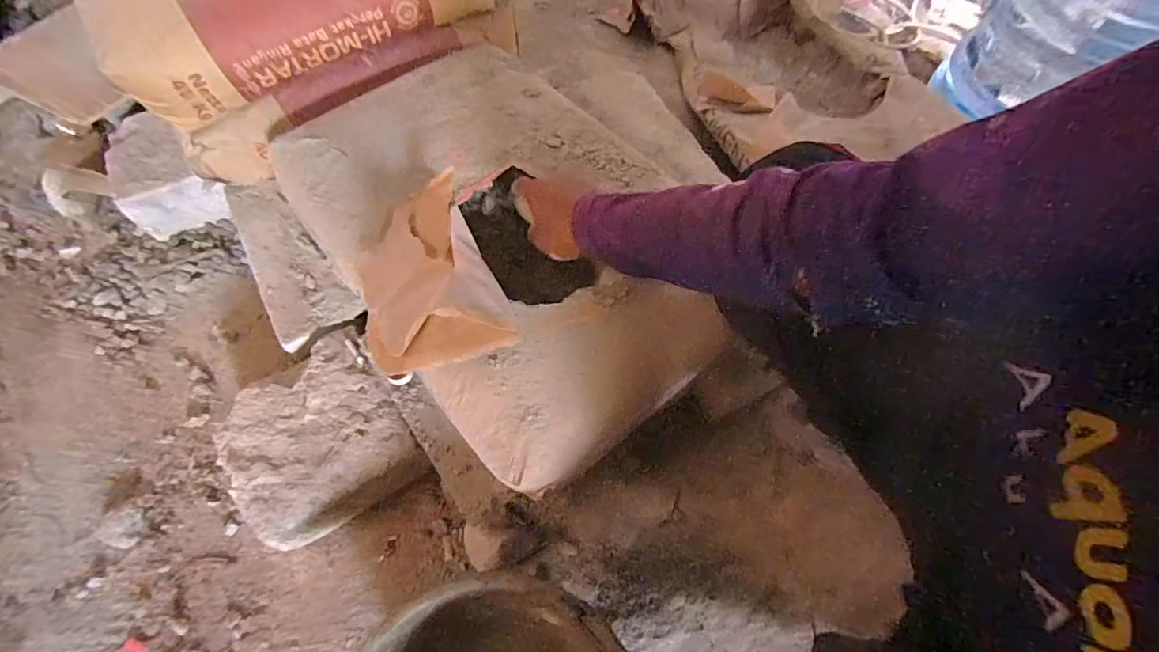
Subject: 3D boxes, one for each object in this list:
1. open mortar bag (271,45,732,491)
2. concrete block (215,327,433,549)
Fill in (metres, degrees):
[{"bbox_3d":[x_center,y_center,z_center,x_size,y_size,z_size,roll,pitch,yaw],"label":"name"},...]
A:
[{"bbox_3d":[-0.090,-0.121,0.553,0.393,0.126,0.549,-17,61,-10],"label":"open mortar bag"},{"bbox_3d":[-0.308,0.139,0.625,0.189,0.102,0.203,-28,66,-14],"label":"concrete block"}]

